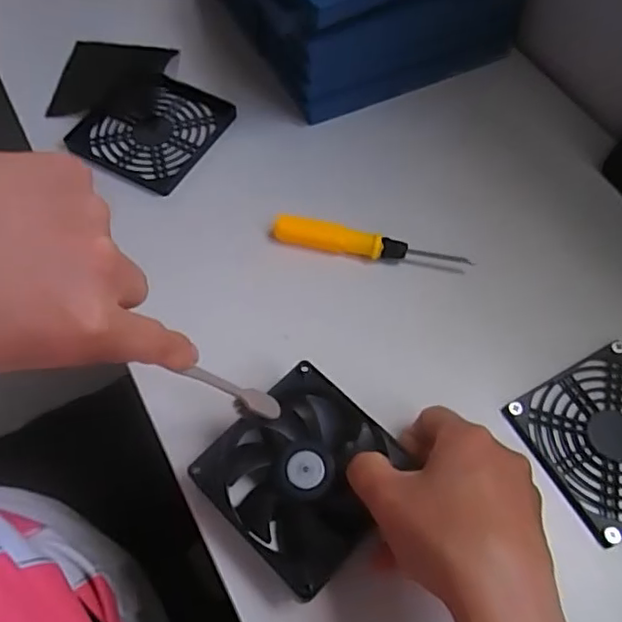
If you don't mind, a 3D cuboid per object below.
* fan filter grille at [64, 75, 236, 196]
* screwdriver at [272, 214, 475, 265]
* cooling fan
[{"bbox_3d":[-0.126,-0.145,0.473,0.104,0.010,0.098,29,65,15],"label":"fan filter grille"},{"bbox_3d":[0.039,-0.044,0.409,0.133,0.015,0.015,12,62,6],"label":"screwdriver"},{"bbox_3d":[-0.003,0.092,0.333,0.091,0.027,0.091,-40,69,-20],"label":"cooling fan"}]

